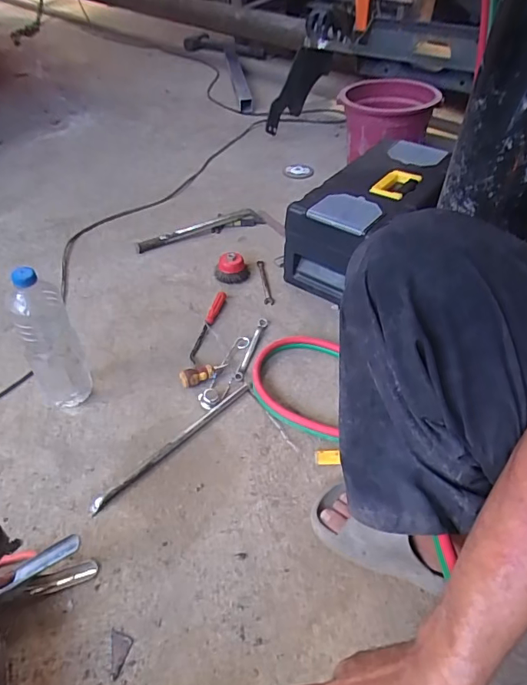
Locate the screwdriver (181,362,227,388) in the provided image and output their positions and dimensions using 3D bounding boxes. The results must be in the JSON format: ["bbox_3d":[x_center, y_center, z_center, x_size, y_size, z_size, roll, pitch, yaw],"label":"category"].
[{"bbox_3d":[-0.107,0.055,0.859,0.090,0.029,0.027,-22,51,-23],"label":"screwdriver"}]

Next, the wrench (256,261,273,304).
[{"bbox_3d":[0.002,-0.139,1.077,0.021,0.006,0.160,-5,46,-8],"label":"wrench"}]

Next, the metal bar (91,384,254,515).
[{"bbox_3d":[-0.139,0.159,0.775,0.021,0.012,0.331,36,54,28],"label":"metal bar"}]

